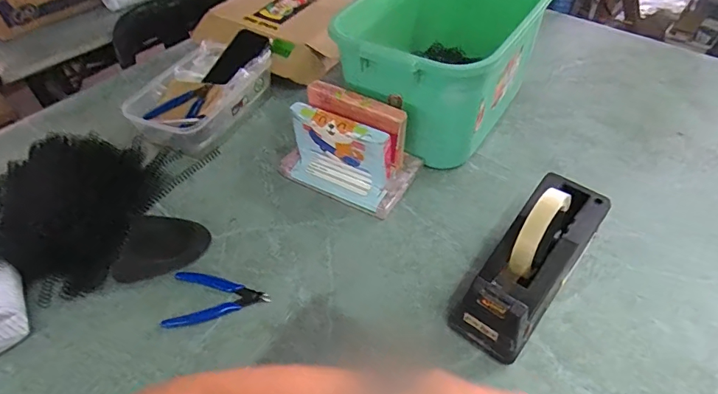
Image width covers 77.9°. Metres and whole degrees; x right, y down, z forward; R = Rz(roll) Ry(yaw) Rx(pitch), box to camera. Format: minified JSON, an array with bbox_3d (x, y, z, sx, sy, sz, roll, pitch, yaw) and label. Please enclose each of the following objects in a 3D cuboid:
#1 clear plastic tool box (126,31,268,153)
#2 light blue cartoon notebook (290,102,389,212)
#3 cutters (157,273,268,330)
[{"bbox_3d":[-0.267,-0.188,0.772,0.177,0.072,0.256,16,51,18],"label":"clear plastic tool box"},{"bbox_3d":[-0.030,-0.056,0.612,0.147,0.116,0.026,25,43,23],"label":"light blue cartoon notebook"},{"bbox_3d":[-0.171,0.122,0.542,0.119,0.016,0.068,-4,48,1],"label":"cutters"}]

